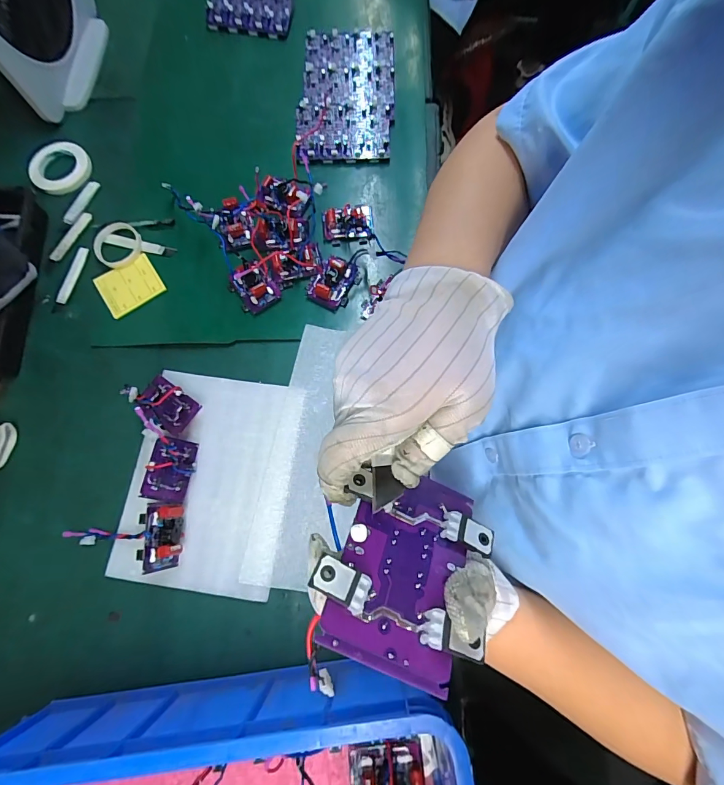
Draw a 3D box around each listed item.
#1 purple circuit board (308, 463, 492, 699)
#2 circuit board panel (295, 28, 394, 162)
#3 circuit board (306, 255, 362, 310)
[{"bbox_3d":[0.023,0.083,0.198,0.079,0.011,0.095,25,50,-5],"label":"purple circuit board"},{"bbox_3d":[-0.032,-0.617,0.818,0.186,0.032,0.299,1,79,-2],"label":"circuit board panel"},{"bbox_3d":[-0.051,-0.204,0.717,0.070,0.033,0.091,25,77,7],"label":"circuit board"}]

